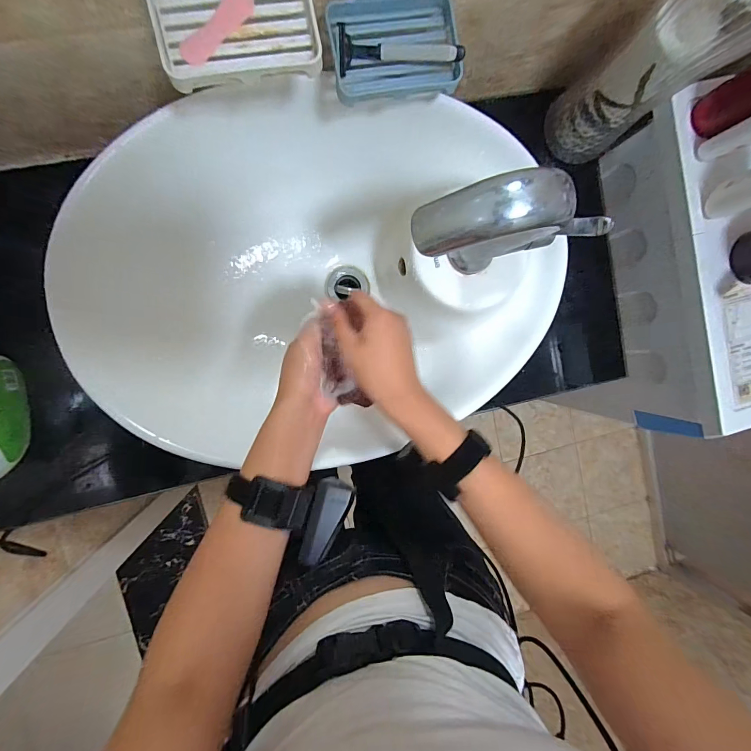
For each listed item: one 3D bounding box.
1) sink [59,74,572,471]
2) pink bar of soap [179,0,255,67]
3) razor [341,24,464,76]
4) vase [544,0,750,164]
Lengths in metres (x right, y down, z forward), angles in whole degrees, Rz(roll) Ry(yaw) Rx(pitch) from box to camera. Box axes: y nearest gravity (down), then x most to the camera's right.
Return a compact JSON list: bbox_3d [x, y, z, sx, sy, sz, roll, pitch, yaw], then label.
[{"bbox_3d":[-0.061,-0.126,0.489,0.564,0.138,0.396,-17,97,-7],"label":"sink"},{"bbox_3d":[-0.131,-0.289,0.313,0.021,0.006,0.074,44,87,-9],"label":"pink bar of soap"},{"bbox_3d":[0.025,-0.316,0.369,0.120,0.021,0.034,-4,127,-5],"label":"razor"},{"bbox_3d":[0.335,-0.381,0.448,0.132,0.274,0.136,-31,98,-5],"label":"vase"}]

